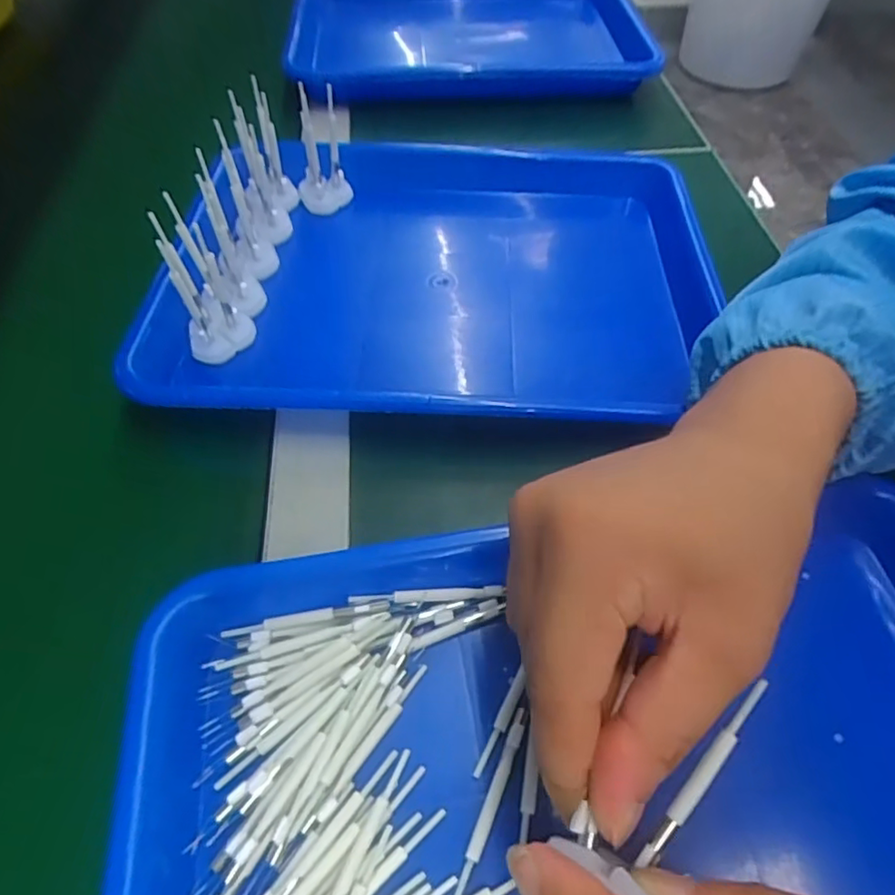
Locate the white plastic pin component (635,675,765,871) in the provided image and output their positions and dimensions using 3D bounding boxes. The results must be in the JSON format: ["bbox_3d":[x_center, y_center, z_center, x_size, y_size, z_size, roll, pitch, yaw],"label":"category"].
[{"bbox_3d":[0.075,0.093,0.171,0.006,0.004,0.061,36,79,24],"label":"white plastic pin component"}]

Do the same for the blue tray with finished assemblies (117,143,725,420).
[{"bbox_3d":[0.003,-0.116,0.371,0.340,0.057,0.247,1,55,0],"label":"blue tray with finished assemblies"}]

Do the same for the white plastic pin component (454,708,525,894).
[{"bbox_3d":[0.016,0.126,0.213,0.005,0.006,0.064,20,57,13],"label":"white plastic pin component"}]

